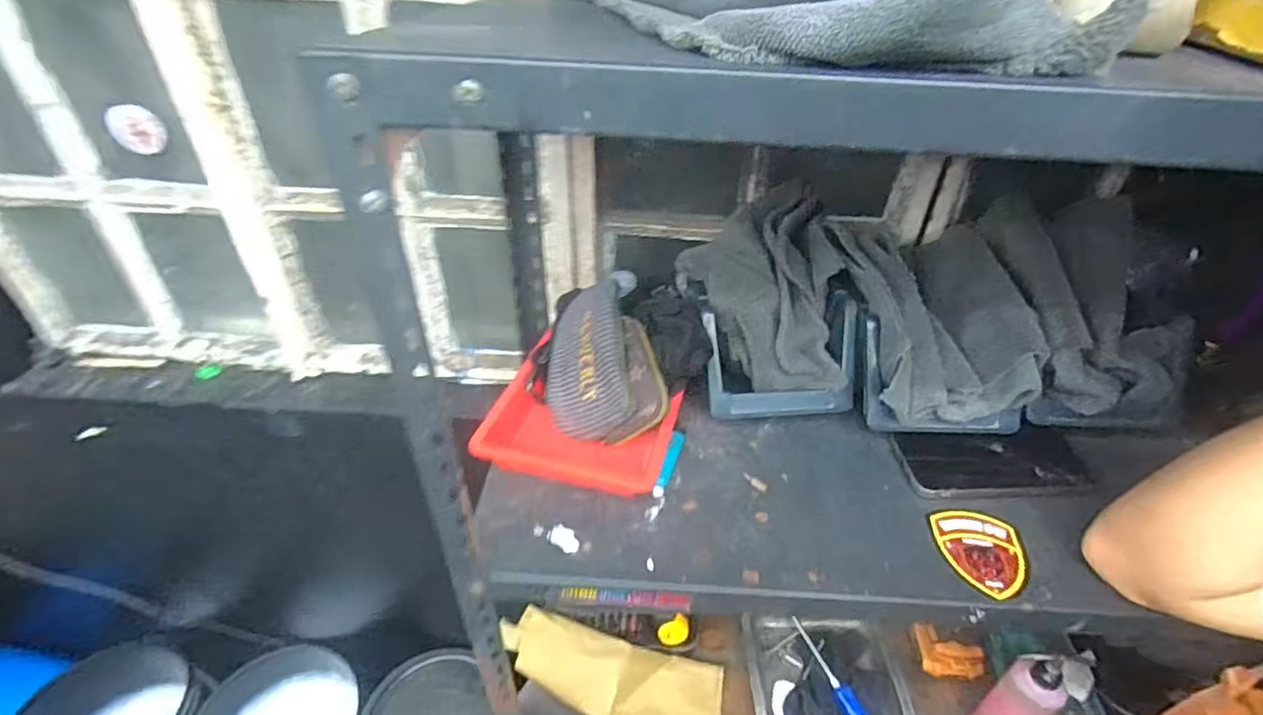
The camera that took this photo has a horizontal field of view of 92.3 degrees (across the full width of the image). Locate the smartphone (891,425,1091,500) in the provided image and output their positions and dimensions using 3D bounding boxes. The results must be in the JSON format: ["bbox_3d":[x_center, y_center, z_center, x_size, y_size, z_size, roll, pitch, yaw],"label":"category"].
[{"bbox_3d":[0.324,0.089,0.549,0.155,0.015,0.069,-6,45,-3],"label":"smartphone"}]

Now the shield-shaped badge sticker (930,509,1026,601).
[{"bbox_3d":[0.281,0.156,0.485,0.067,0.004,0.077,2,39,1],"label":"shield-shaped badge sticker"}]

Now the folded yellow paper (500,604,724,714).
[{"bbox_3d":[-0.027,0.398,0.760,0.279,0.025,0.092,15,62,6],"label":"folded yellow paper"}]

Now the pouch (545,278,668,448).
[{"bbox_3d":[-0.027,0.006,0.580,0.045,0.112,0.155,13,54,-51],"label":"pouch"}]

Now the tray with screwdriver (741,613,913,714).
[{"bbox_3d":[0.244,0.422,0.737,0.186,0.028,0.250,-1,39,-3],"label":"tray with screwdriver"}]

